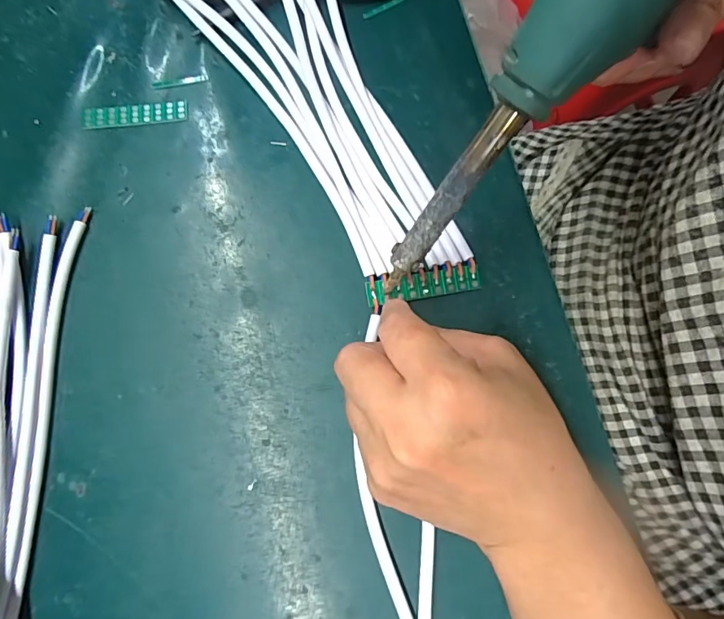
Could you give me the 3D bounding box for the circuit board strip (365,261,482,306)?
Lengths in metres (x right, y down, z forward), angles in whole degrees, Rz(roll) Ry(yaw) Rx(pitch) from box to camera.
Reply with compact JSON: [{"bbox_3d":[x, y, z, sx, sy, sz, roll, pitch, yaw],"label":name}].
[{"bbox_3d":[0.034,-0.014,0.253,0.063,0.004,0.015,-9,93,-3],"label":"circuit board strip"}]

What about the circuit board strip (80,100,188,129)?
[{"bbox_3d":[-0.139,-0.119,0.280,0.063,0.004,0.013,-5,78,0],"label":"circuit board strip"}]

